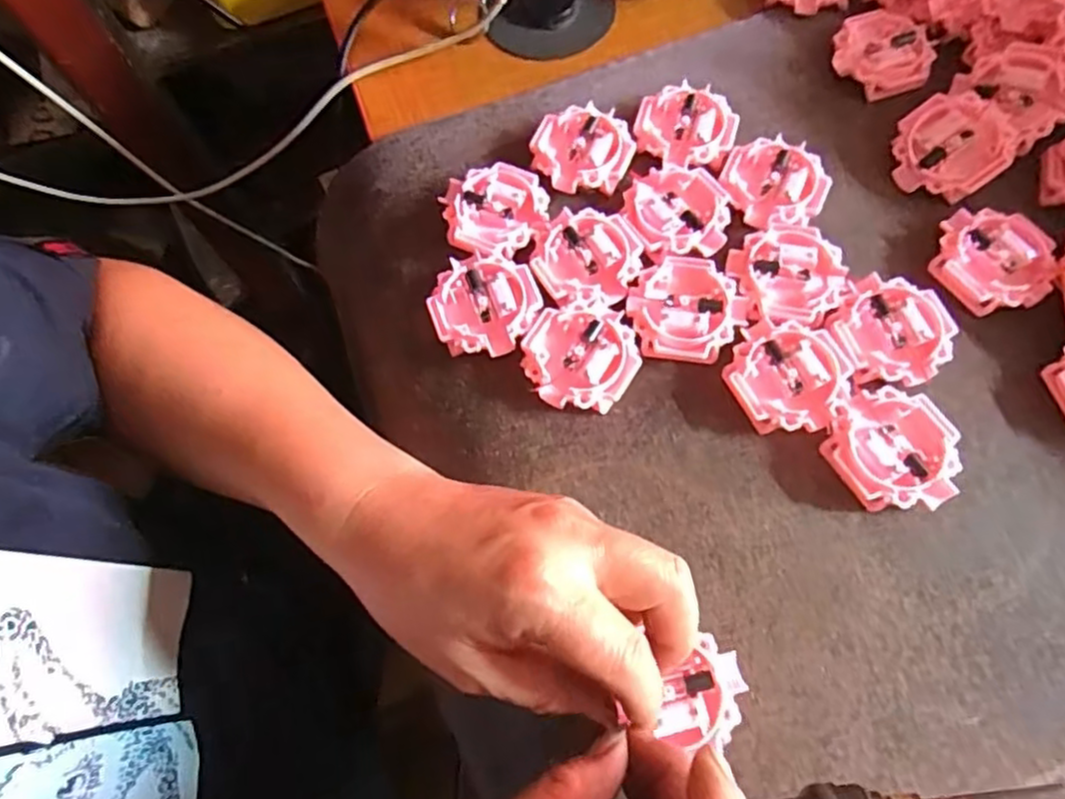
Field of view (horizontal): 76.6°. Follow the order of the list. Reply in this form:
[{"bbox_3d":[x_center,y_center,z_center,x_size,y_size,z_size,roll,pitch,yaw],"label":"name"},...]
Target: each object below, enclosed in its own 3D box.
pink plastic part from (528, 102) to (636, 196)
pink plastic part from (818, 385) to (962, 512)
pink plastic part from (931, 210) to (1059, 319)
[{"bbox_3d":[0.026,-0.134,0.367,0.052,0.017,0.052,-1,69,2],"label":"pink plastic part"},{"bbox_3d":[0.160,0.024,0.299,0.052,0.015,0.054,-1,69,2],"label":"pink plastic part"},{"bbox_3d":[0.223,-0.068,0.327,0.049,0.010,0.055,-36,72,-11],"label":"pink plastic part"}]

